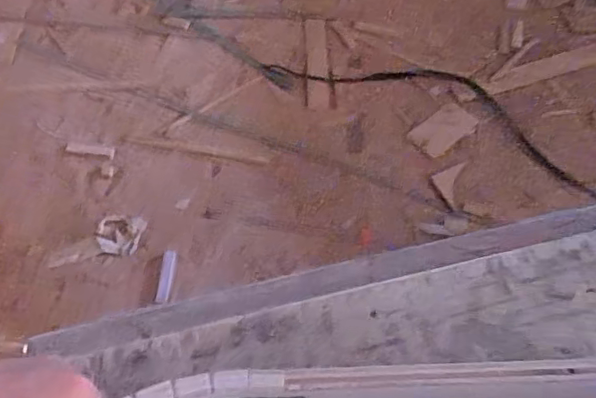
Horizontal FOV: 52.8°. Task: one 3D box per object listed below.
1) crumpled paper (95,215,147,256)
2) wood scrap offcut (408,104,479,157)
[{"bbox_3d":[-0.428,0.085,1.435,0.110,0.024,0.093,8,59,2],"label":"crumpled paper"},{"bbox_3d":[0.384,-0.183,1.570,0.181,0.013,0.093,-34,66,-20],"label":"wood scrap offcut"}]

